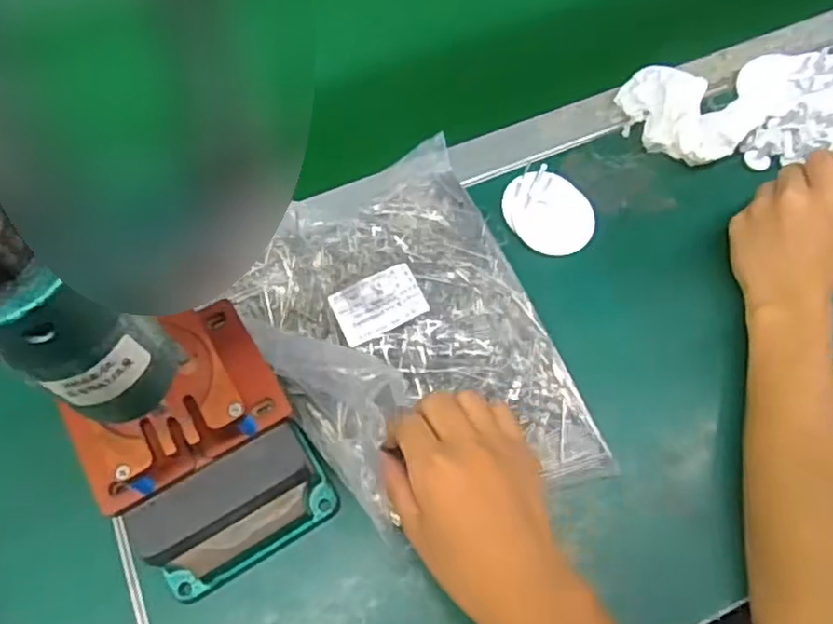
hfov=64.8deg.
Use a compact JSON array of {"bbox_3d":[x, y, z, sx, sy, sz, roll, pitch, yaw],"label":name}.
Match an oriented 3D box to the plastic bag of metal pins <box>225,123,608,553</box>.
[{"bbox_3d":[-0.008,0.011,0.454,0.178,0.038,0.260,-21,66,-10],"label":"plastic bag of metal pins"}]

